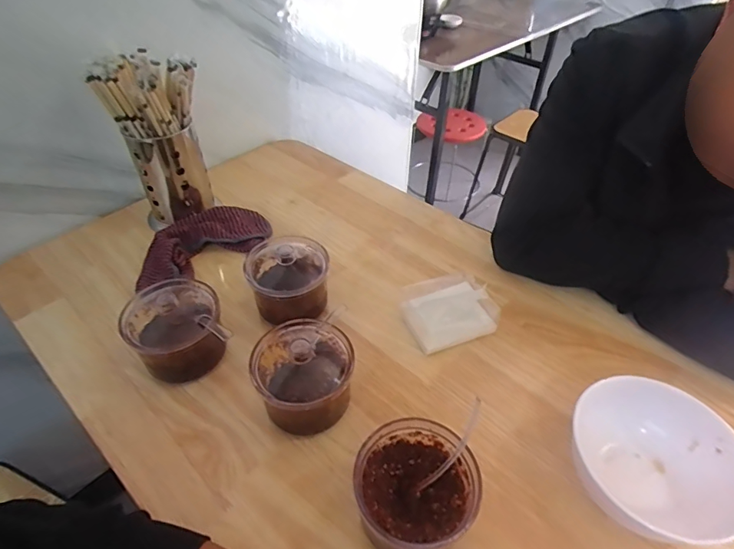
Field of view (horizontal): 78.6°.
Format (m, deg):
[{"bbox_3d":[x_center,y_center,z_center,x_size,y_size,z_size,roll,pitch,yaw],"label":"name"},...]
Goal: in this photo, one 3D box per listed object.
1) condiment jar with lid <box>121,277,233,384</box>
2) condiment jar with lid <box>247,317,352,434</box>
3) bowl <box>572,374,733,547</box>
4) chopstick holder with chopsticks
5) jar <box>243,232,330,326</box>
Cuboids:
[{"bbox_3d":[-0.214,0.062,0.507,0.096,0.076,0.112,-20,49,-20],"label":"condiment jar with lid"},{"bbox_3d":[-0.067,0.108,0.476,0.102,0.073,0.110,-2,45,-3],"label":"condiment jar with lid"},{"bbox_3d":[0.265,0.176,0.420,0.130,0.077,0.143,1,45,-1],"label":"bowl"},{"bbox_3d":[-0.308,-0.197,0.671,0.115,0.234,0.129,-33,54,-30],"label":"chopstick holder with chopsticks"},{"bbox_3d":[-0.099,0.010,0.573,0.095,0.079,0.095,1,45,-1],"label":"jar"}]

